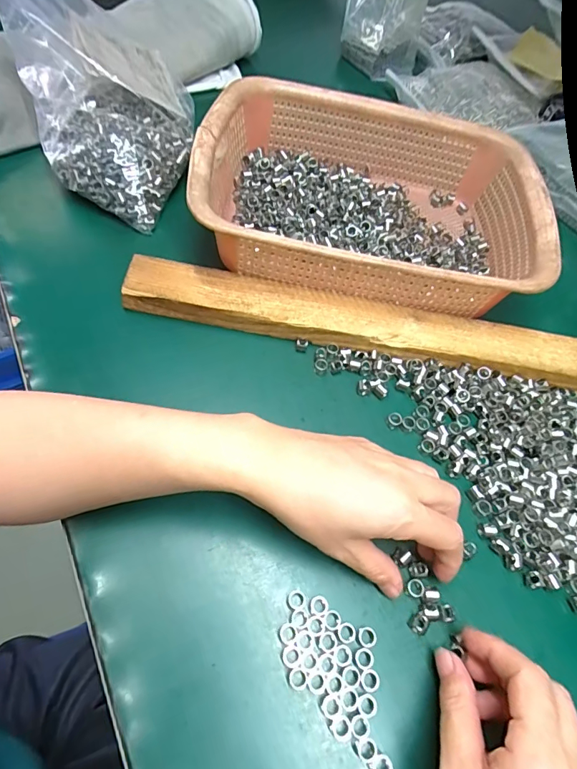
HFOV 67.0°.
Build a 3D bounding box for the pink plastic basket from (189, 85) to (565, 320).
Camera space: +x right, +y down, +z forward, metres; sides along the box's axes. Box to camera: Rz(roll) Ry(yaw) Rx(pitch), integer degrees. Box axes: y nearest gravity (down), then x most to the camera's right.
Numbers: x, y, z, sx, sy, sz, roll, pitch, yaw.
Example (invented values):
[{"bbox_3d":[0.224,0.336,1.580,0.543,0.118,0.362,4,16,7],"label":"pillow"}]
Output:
[{"bbox_3d":[0.074,-0.165,0.382,0.282,0.078,0.204,7,61,-1],"label":"pink plastic basket"}]

